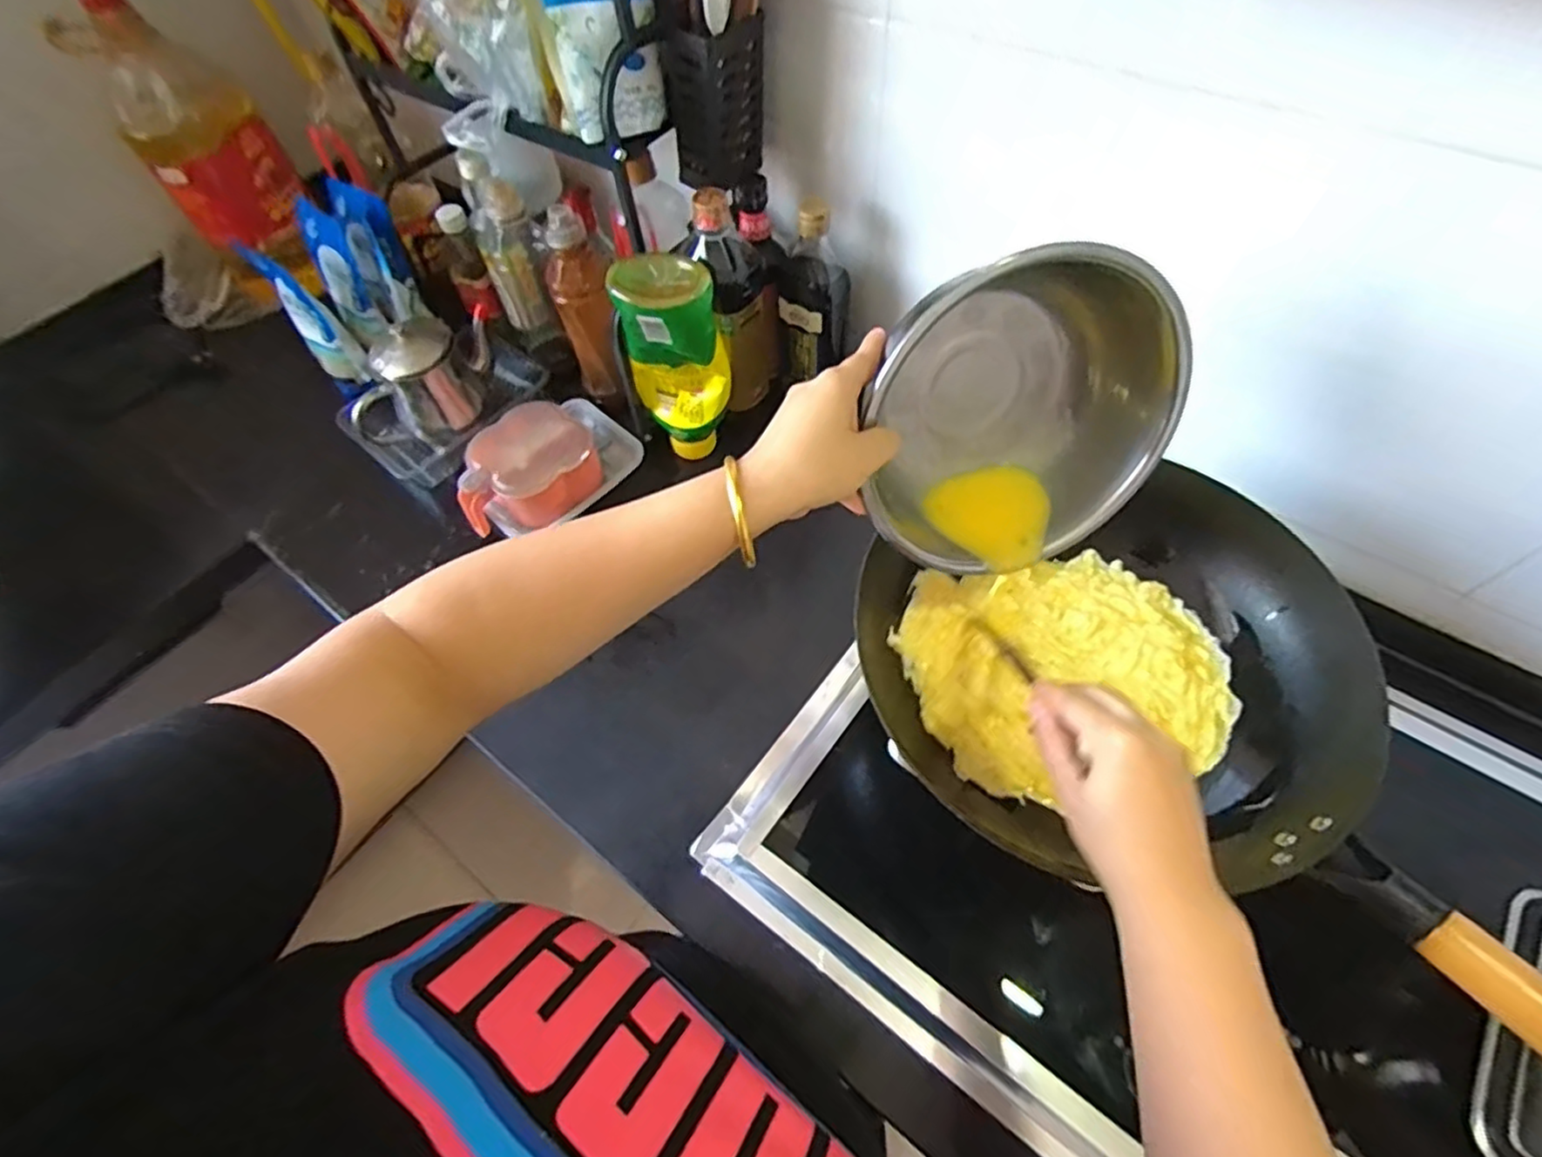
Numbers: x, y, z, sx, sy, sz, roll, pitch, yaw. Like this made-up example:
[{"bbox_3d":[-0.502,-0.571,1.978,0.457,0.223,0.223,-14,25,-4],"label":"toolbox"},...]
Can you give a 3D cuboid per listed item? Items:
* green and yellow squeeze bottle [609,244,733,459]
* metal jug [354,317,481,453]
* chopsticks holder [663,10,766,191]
[{"bbox_3d":[-0.094,-0.223,0.700,0.103,0.227,0.062,10,63,10],"label":"green and yellow squeeze bottle"},{"bbox_3d":[-0.405,-0.209,0.766,0.139,0.112,0.085,-36,63,-17],"label":"metal jug"},{"bbox_3d":[-0.050,-0.422,0.598,0.055,0.117,0.078,35,67,22],"label":"chopsticks holder"}]

